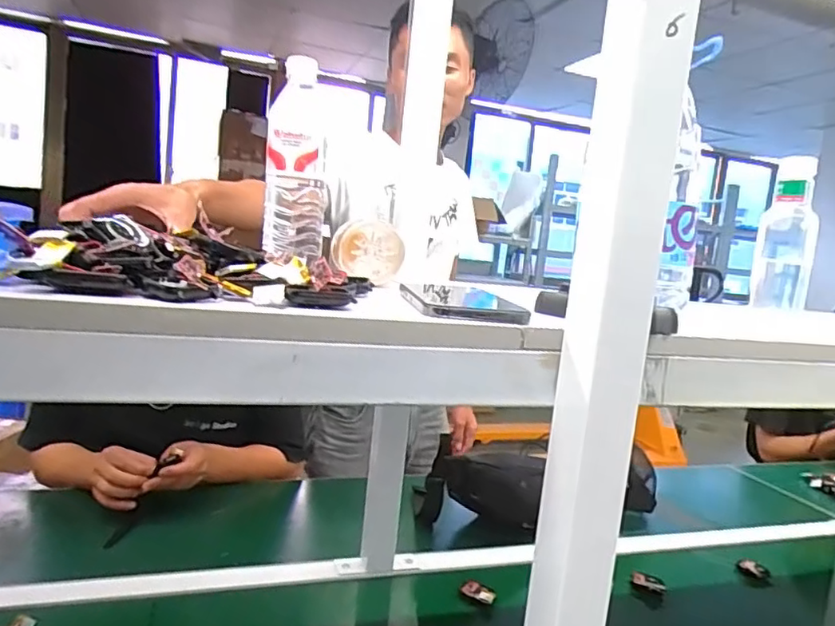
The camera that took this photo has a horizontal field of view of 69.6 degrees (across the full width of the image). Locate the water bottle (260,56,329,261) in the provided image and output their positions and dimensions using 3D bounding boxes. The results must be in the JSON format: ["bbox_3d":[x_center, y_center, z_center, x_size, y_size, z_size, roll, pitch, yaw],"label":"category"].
[{"bbox_3d":[-0.124,-0.159,0.638,0.068,0.204,0.068,4,7,-12],"label":"water bottle"}]

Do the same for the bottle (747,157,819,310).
[{"bbox_3d":[0.477,-0.101,0.775,0.067,0.189,0.064,10,8,33],"label":"bottle"}]

